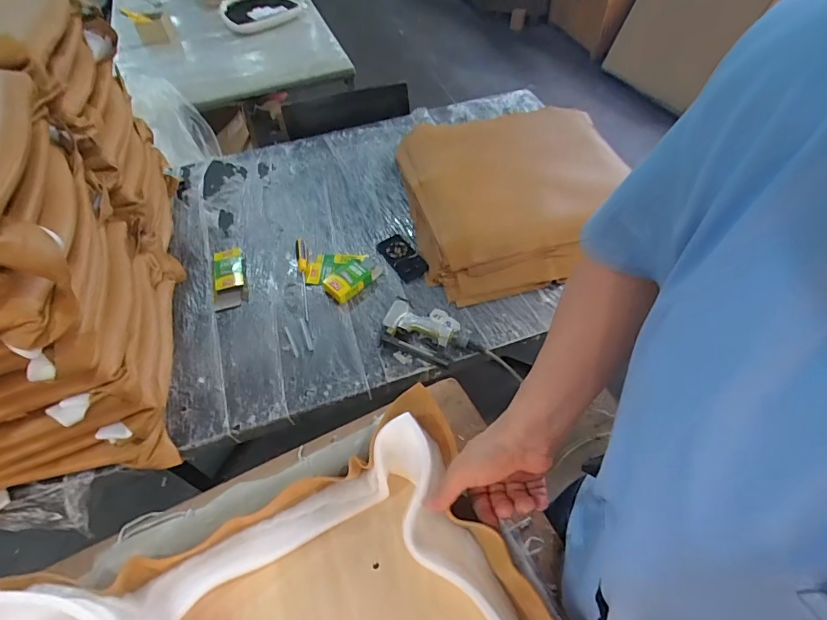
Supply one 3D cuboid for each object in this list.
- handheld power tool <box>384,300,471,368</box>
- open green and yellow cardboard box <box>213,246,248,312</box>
[{"bbox_3d":[0.032,0.041,1.097,0.207,0.036,0.155,18,56,16],"label":"handheld power tool"},{"bbox_3d":[-0.500,-0.090,1.219,0.085,0.038,0.205,-11,53,-6],"label":"open green and yellow cardboard box"}]

